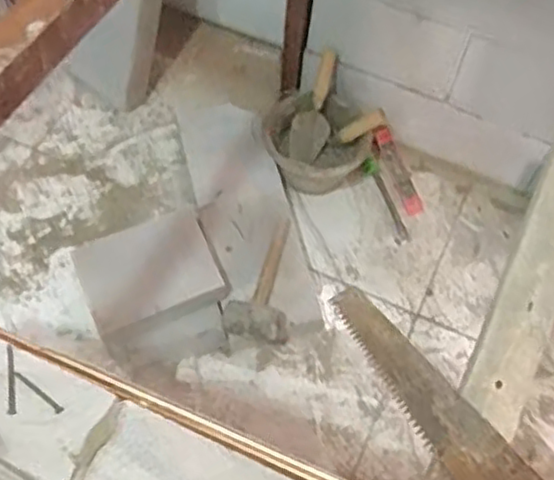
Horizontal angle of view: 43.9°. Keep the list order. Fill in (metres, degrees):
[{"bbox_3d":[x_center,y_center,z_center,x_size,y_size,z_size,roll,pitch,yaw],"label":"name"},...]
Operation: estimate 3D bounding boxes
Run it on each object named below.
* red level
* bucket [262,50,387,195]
[{"bbox_3d":[0.288,-0.163,1.629,0.048,0.028,0.228,-20,79,-11],"label":"red level"},{"bbox_3d":[0.090,-0.240,1.565,0.220,0.208,0.224,3,66,-6],"label":"bucket"}]

